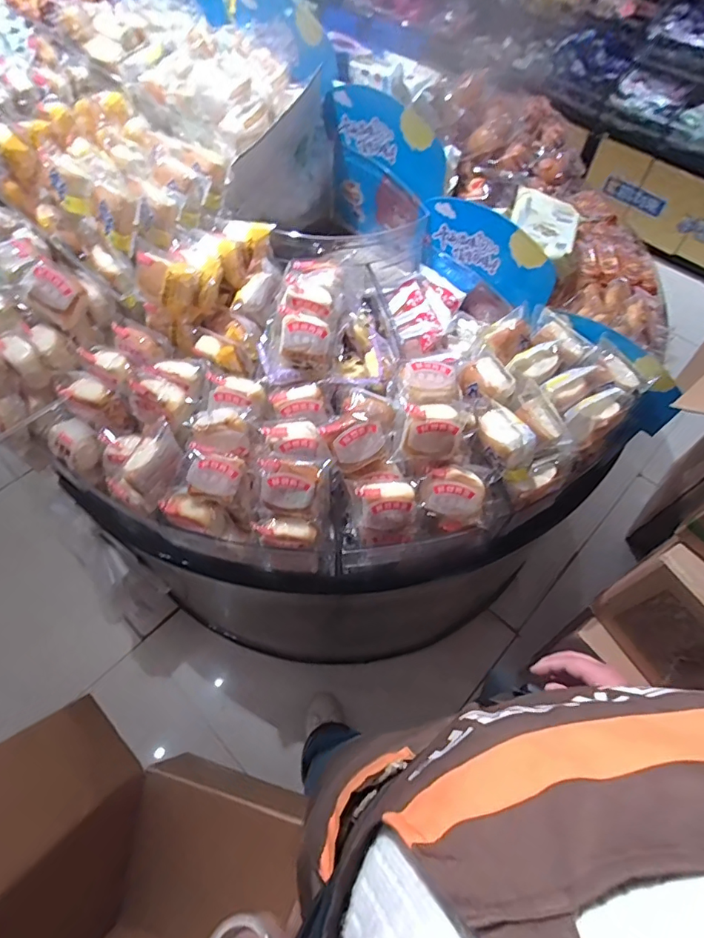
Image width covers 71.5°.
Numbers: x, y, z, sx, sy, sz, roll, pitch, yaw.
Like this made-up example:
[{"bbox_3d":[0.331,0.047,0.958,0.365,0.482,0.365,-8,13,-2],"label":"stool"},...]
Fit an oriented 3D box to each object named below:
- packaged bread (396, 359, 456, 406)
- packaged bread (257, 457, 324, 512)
[{"bbox_3d":[0.116,-0.131,0.762,0.082,0.040,0.069,1,81,-4],"label":"packaged bread"},{"bbox_3d":[-0.096,0.024,0.734,0.095,0.043,0.085,10,96,-6],"label":"packaged bread"}]

